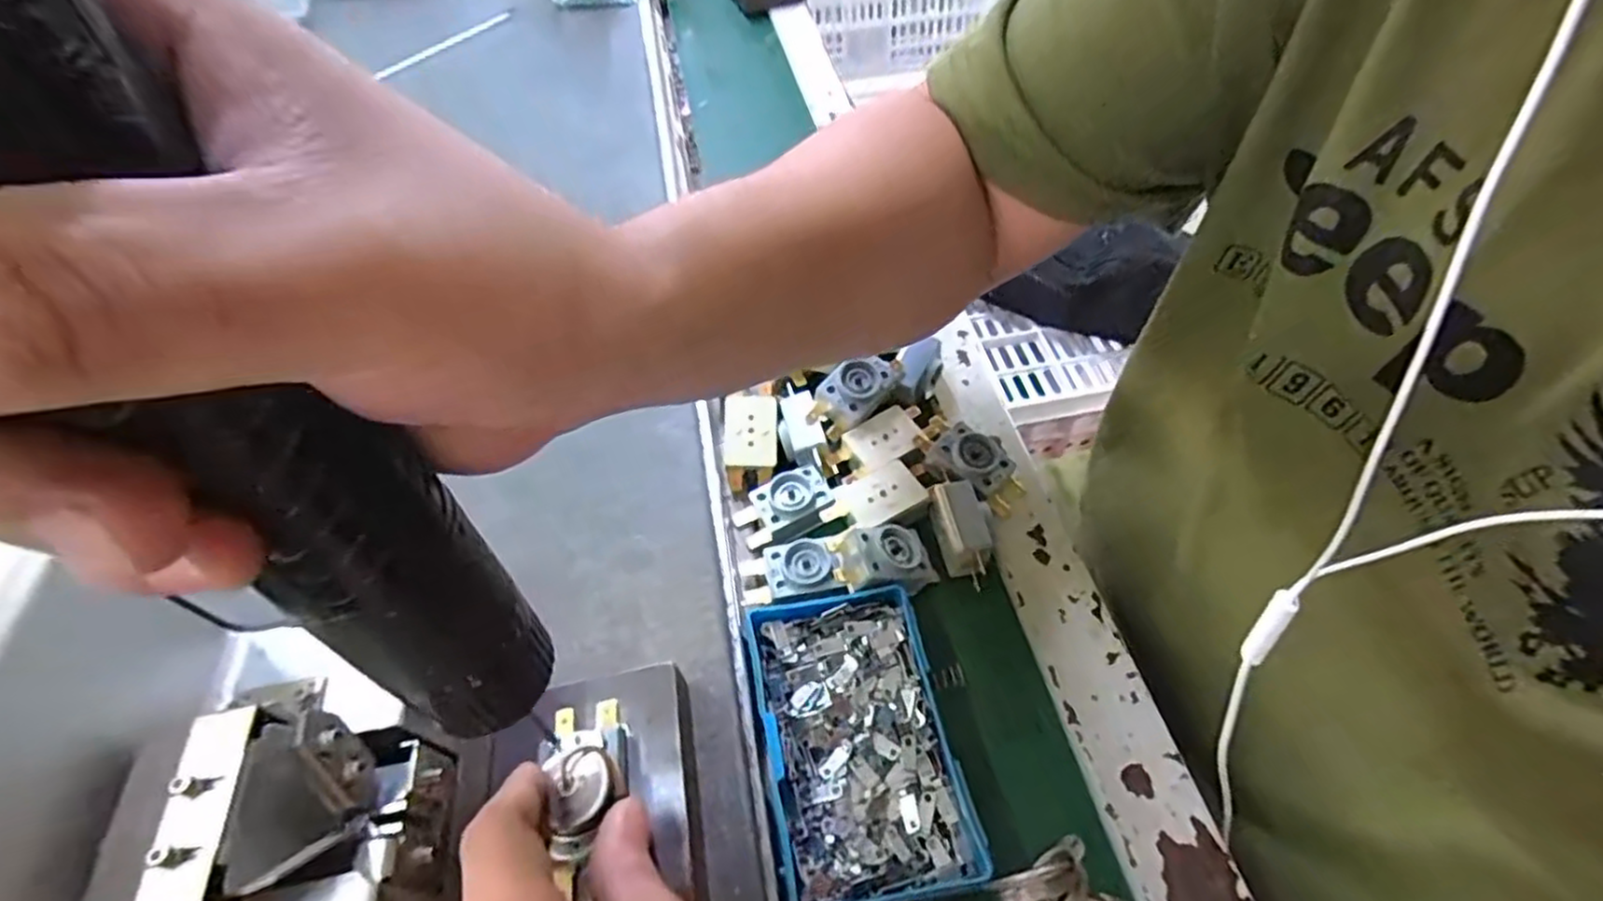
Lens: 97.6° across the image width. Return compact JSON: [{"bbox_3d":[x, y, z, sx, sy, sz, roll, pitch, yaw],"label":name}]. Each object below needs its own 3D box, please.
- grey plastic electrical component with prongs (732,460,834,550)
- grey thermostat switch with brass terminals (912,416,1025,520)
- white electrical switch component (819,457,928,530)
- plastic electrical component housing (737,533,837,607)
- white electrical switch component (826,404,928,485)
[{"bbox_3d":[-0.009,0.027,0.351,0.045,0.020,0.026,-26,55,-15],"label":"grey plastic electrical component with prongs"},{"bbox_3d":[0.084,0.006,0.352,0.056,0.021,0.025,30,60,24],"label":"grey thermostat switch with brass terminals"},{"bbox_3d":[0.035,0.023,0.340,0.047,0.012,0.029,-24,55,-14],"label":"white electrical switch component"},{"bbox_3d":[-0.006,0.058,0.330,0.047,0.015,0.027,-17,57,1],"label":"plastic electrical component housing"},{"bbox_3d":[0.041,-0.005,0.363,0.056,0.011,0.028,-26,55,-15],"label":"white electrical switch component"}]

